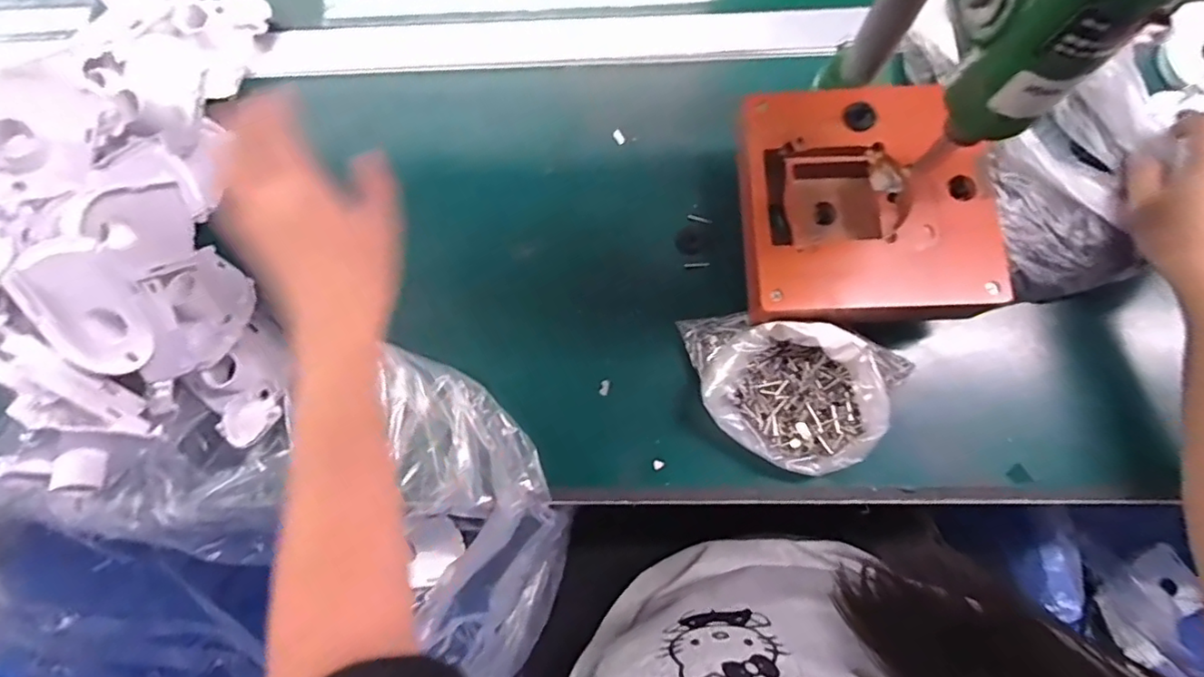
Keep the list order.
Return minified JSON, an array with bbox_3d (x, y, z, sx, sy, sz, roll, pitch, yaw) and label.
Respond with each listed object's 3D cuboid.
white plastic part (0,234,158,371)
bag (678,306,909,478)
[{"bbox_3d":[-0.331,-0.019,0.382,0.056,0.015,0.087,-17,120,-11],"label":"white plastic part"},{"bbox_3d":[0.127,0.038,0.410,0.146,0.066,0.093,14,80,5],"label":"bag"}]

